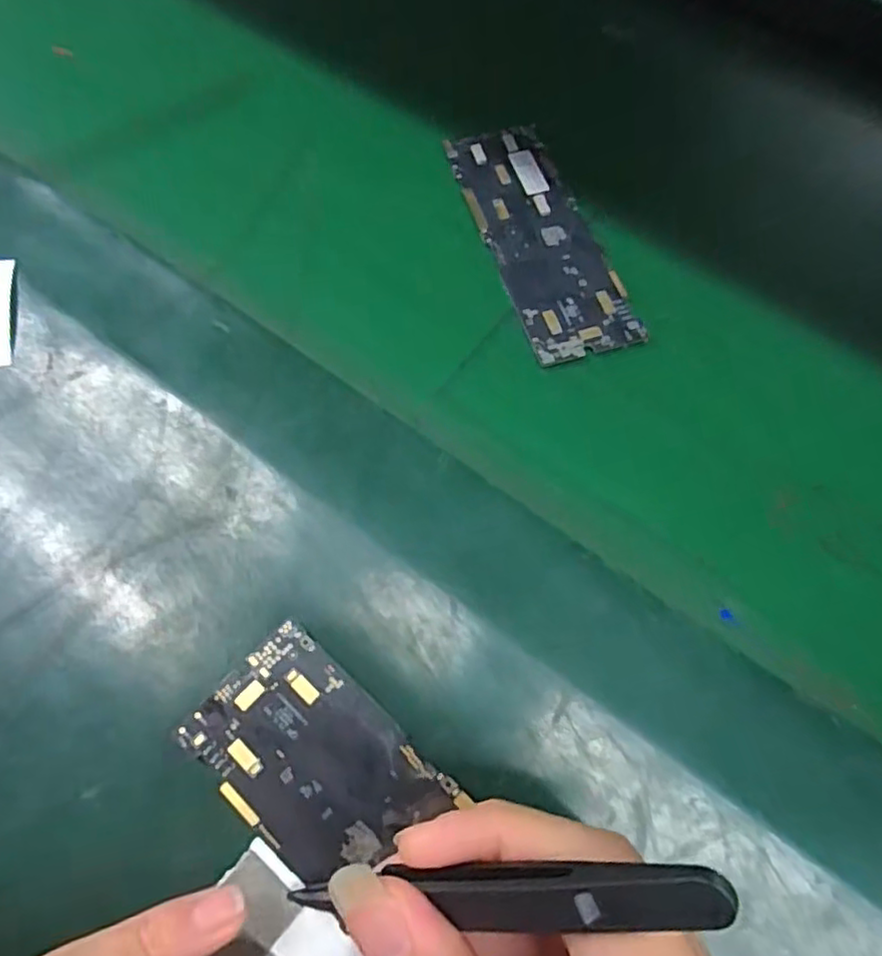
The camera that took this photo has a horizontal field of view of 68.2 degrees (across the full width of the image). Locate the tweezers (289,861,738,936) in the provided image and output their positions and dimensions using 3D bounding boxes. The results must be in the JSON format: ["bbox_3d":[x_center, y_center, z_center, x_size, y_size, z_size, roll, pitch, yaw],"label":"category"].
[{"bbox_3d":[0.004,0.088,0.138,0.113,0.011,0.009,-26,56,34],"label":"tweezers"}]

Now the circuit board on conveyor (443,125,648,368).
[{"bbox_3d":[0.040,-0.103,0.272,0.045,0.010,0.125,-16,67,-7],"label":"circuit board on conveyor"}]

